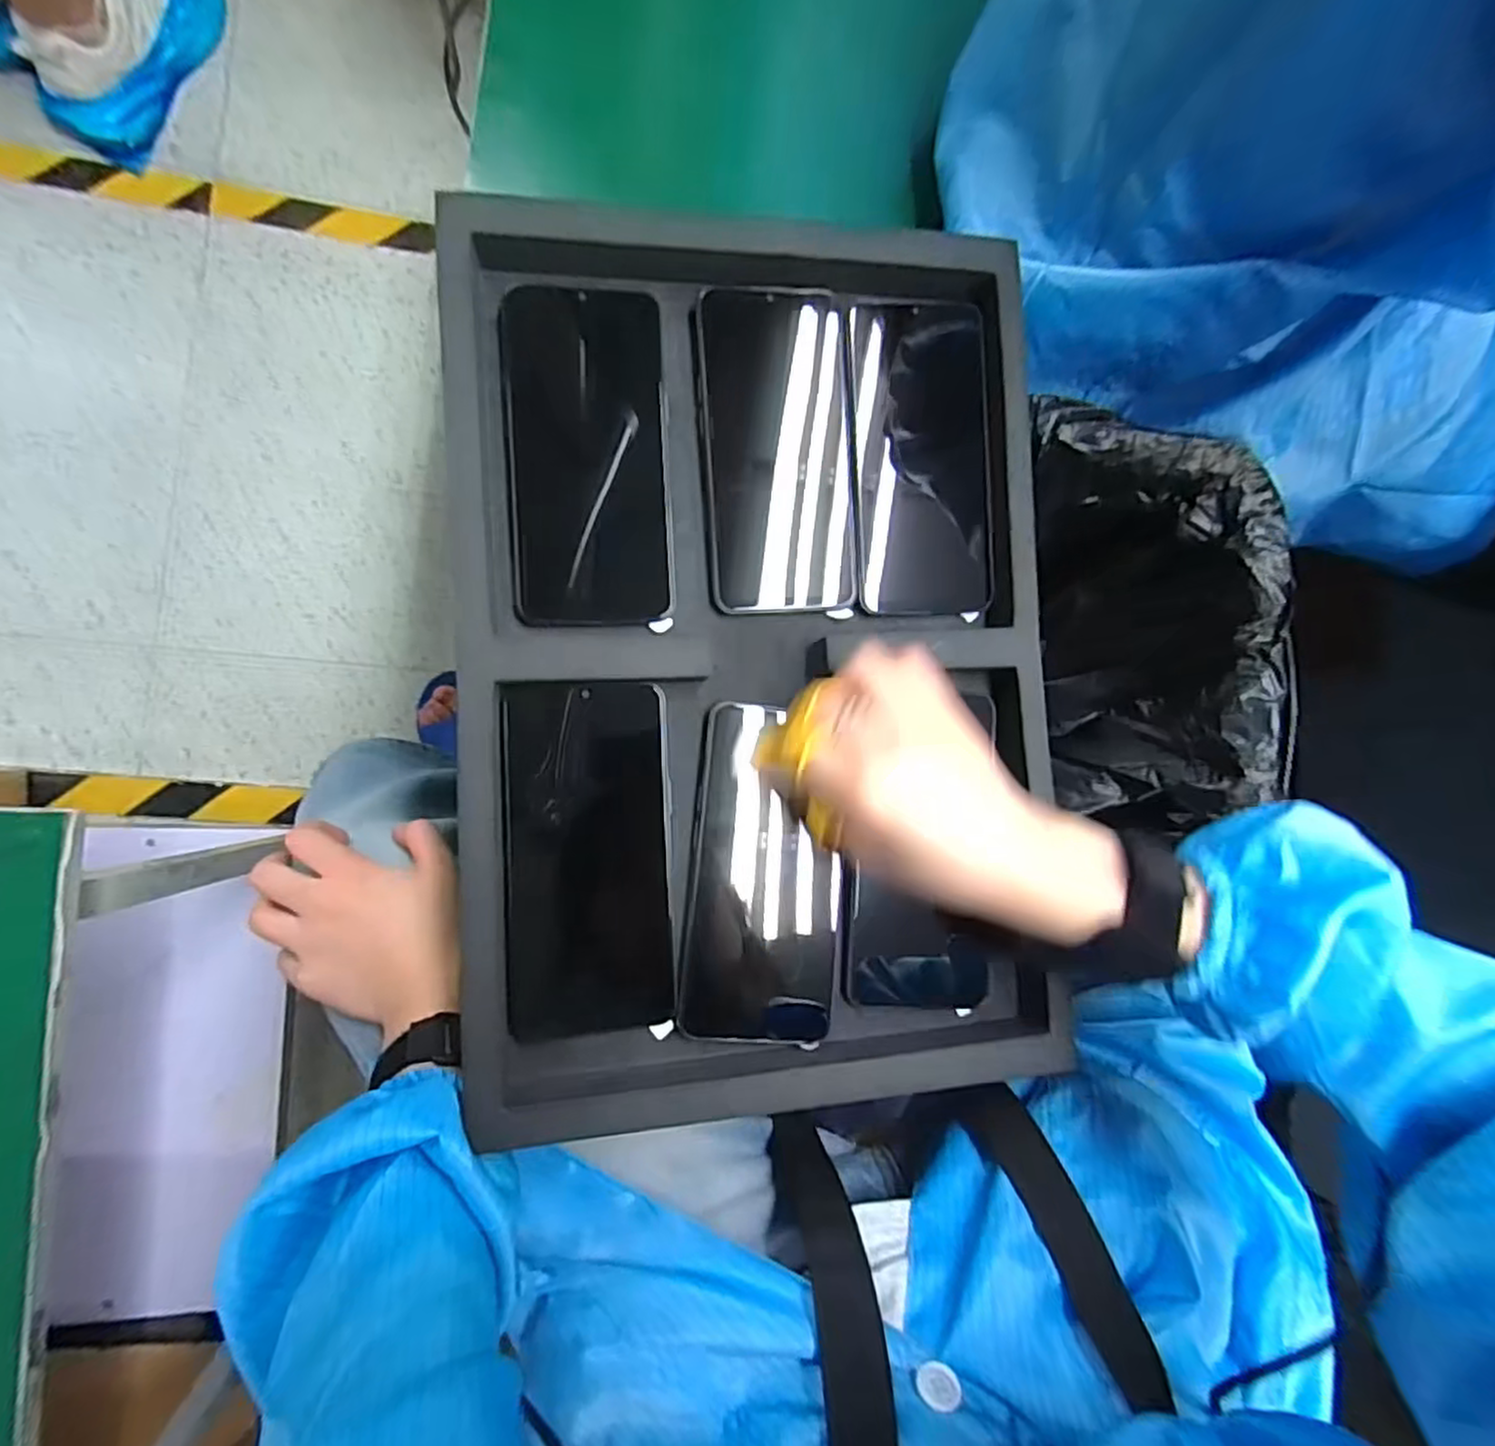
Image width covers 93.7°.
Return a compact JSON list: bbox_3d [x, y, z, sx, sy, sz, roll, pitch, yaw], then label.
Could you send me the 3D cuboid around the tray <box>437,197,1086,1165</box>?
[{"bbox_3d":[0.008,-0.039,0.356,0.283,0.050,0.437,-3,87,-9],"label":"tray"}]

